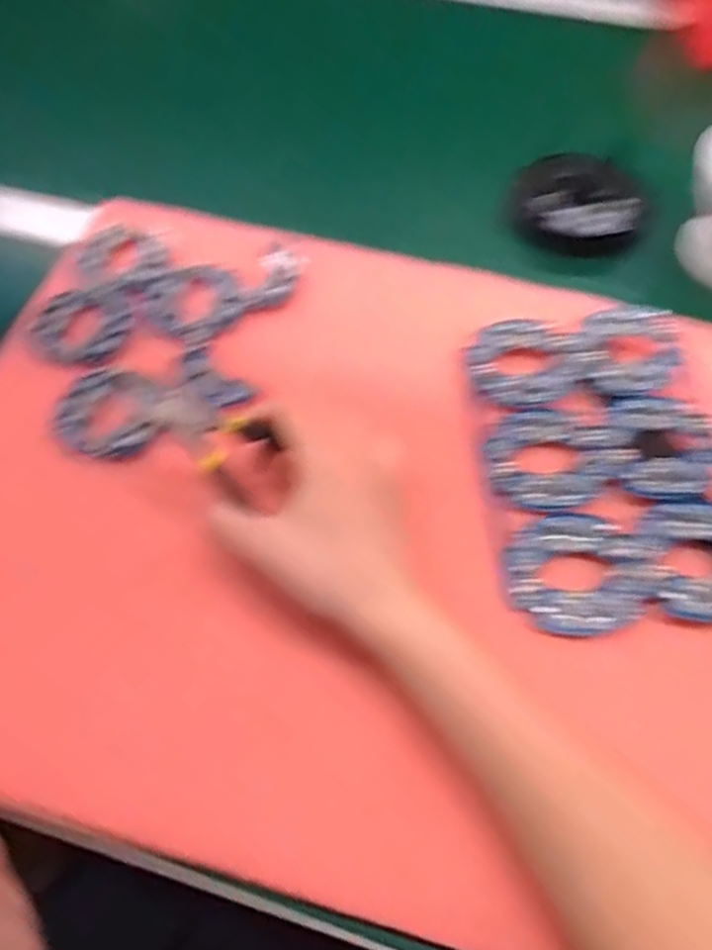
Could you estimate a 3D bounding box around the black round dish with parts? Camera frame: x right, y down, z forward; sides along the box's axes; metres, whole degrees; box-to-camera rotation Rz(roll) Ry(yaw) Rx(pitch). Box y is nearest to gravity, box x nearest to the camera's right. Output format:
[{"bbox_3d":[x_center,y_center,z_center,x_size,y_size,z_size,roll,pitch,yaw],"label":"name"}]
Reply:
[{"bbox_3d":[0.166,-0.207,0.517,0.090,0.034,0.094,-1,60,1],"label":"black round dish with parts"}]

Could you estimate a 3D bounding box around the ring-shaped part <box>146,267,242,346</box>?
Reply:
[{"bbox_3d":[-0.108,-0.118,0.457,0.063,0.004,0.059,-1,60,1],"label":"ring-shaped part"}]

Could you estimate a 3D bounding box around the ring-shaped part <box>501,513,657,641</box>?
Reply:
[{"bbox_3d":[0.114,0.052,0.354,0.073,0.004,0.067,-1,60,1],"label":"ring-shaped part"}]

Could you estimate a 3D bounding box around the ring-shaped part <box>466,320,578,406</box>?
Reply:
[{"bbox_3d":[0.103,-0.072,0.425,0.063,0.006,0.068,-1,60,1],"label":"ring-shaped part"}]

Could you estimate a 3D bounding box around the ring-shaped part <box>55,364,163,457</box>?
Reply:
[{"bbox_3d":[-0.151,-0.038,0.414,0.061,0.009,0.058,-1,60,1],"label":"ring-shaped part"}]

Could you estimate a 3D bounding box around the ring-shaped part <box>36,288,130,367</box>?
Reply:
[{"bbox_3d":[-0.182,-0.098,0.449,0.067,0.006,0.058,40,69,21],"label":"ring-shaped part"}]

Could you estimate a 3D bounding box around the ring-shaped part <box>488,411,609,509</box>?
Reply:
[{"bbox_3d":[0.110,-0.010,0.391,0.065,0.006,0.064,-1,60,1],"label":"ring-shaped part"}]

